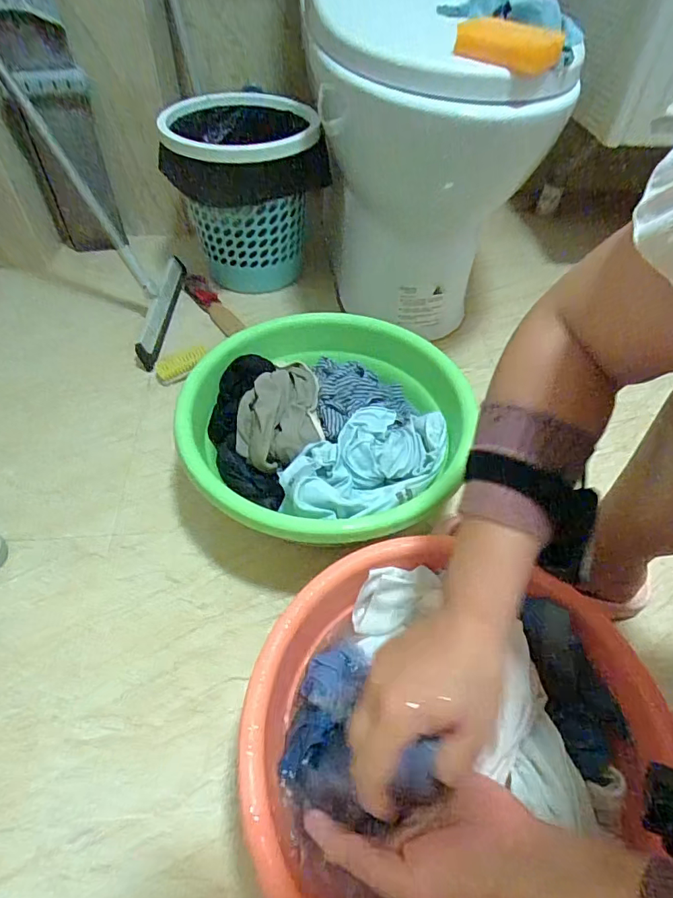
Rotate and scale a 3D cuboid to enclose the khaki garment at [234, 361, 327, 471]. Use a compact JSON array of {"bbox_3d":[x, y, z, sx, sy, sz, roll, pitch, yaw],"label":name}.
[{"bbox_3d":[-0.076,-0.054,0.635,0.107,0.052,0.175,-4,50,-6],"label":"khaki garment"}]

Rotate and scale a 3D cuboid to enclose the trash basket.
[{"bbox_3d":[-0.178,-0.490,0.939,0.255,0.278,0.278,-7,51,-9],"label":"trash basket"}]

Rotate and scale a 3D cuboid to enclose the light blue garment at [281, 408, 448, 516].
[{"bbox_3d":[0.044,0.016,0.590,0.227,0.047,0.125,-32,58,-27],"label":"light blue garment"}]

